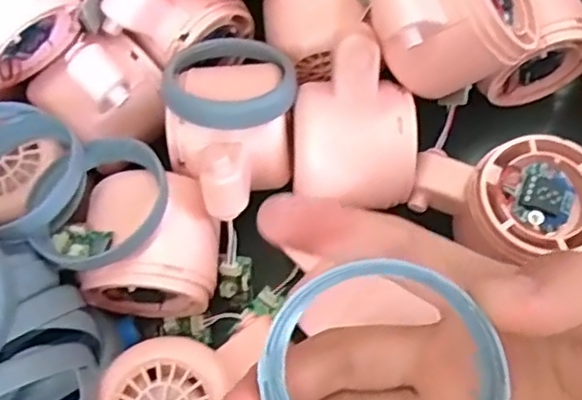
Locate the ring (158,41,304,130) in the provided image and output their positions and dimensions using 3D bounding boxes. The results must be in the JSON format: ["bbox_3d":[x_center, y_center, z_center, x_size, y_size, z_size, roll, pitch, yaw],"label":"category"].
[{"bbox_3d":[-0.028,-0.053,0.275,0.056,0.010,0.056,-5,52,-10],"label":"ring"}]

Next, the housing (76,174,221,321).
[{"bbox_3d":[-0.062,0.020,0.271,0.060,0.048,0.054,4,68,2],"label":"housing"}]

